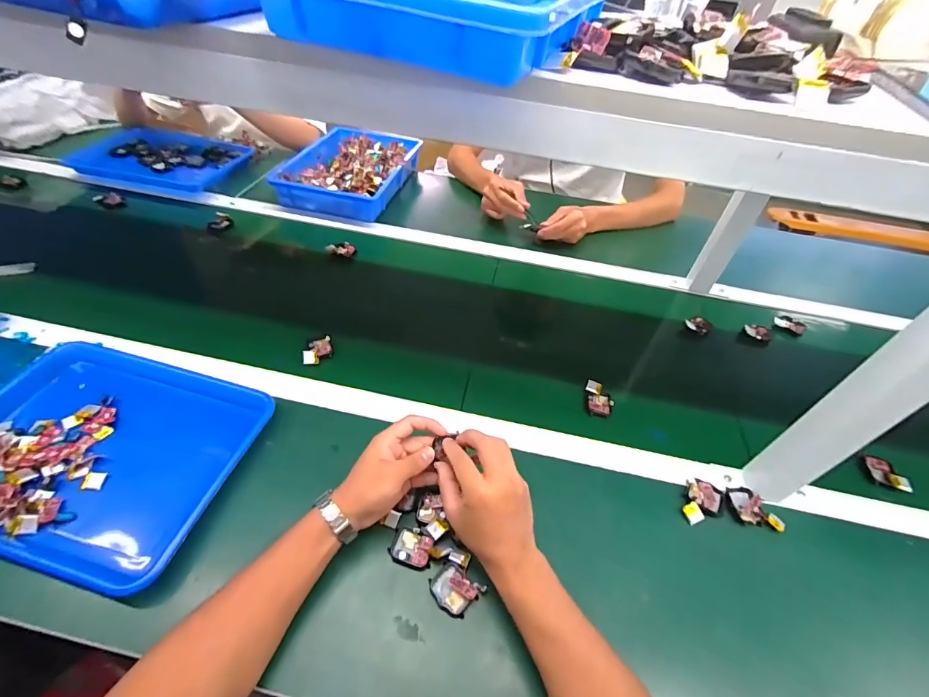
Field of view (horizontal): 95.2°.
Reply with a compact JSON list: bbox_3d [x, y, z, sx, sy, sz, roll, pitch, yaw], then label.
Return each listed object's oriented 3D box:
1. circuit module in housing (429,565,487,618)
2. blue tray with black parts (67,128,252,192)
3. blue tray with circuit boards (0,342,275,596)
[{"bbox_3d":[-0.011,0.252,0.443,0.050,0.016,0.038,29,51,20],"label":"circuit module in housing"},{"bbox_3d":[-0.730,-0.458,1.029,0.349,0.046,0.241,13,47,6],"label":"blue tray with black parts"},{"bbox_3d":[-0.440,0.121,0.523,0.344,0.044,0.266,14,47,7],"label":"blue tray with circuit boards"}]

